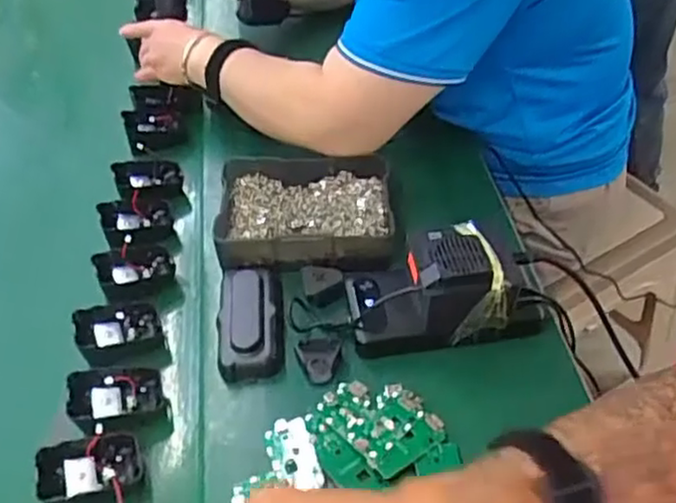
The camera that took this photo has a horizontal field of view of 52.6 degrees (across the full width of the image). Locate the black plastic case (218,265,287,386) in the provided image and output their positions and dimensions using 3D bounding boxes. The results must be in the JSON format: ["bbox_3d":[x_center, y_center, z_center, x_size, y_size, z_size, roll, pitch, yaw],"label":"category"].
[{"bbox_3d":[-0.073,0.056,0.574,0.052,0.032,0.102,-7,47,0],"label":"black plastic case"}]

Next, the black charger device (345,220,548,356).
[{"bbox_3d":[0.084,0.022,0.549,0.153,0.068,0.075,-7,47,1],"label":"black charger device"}]

